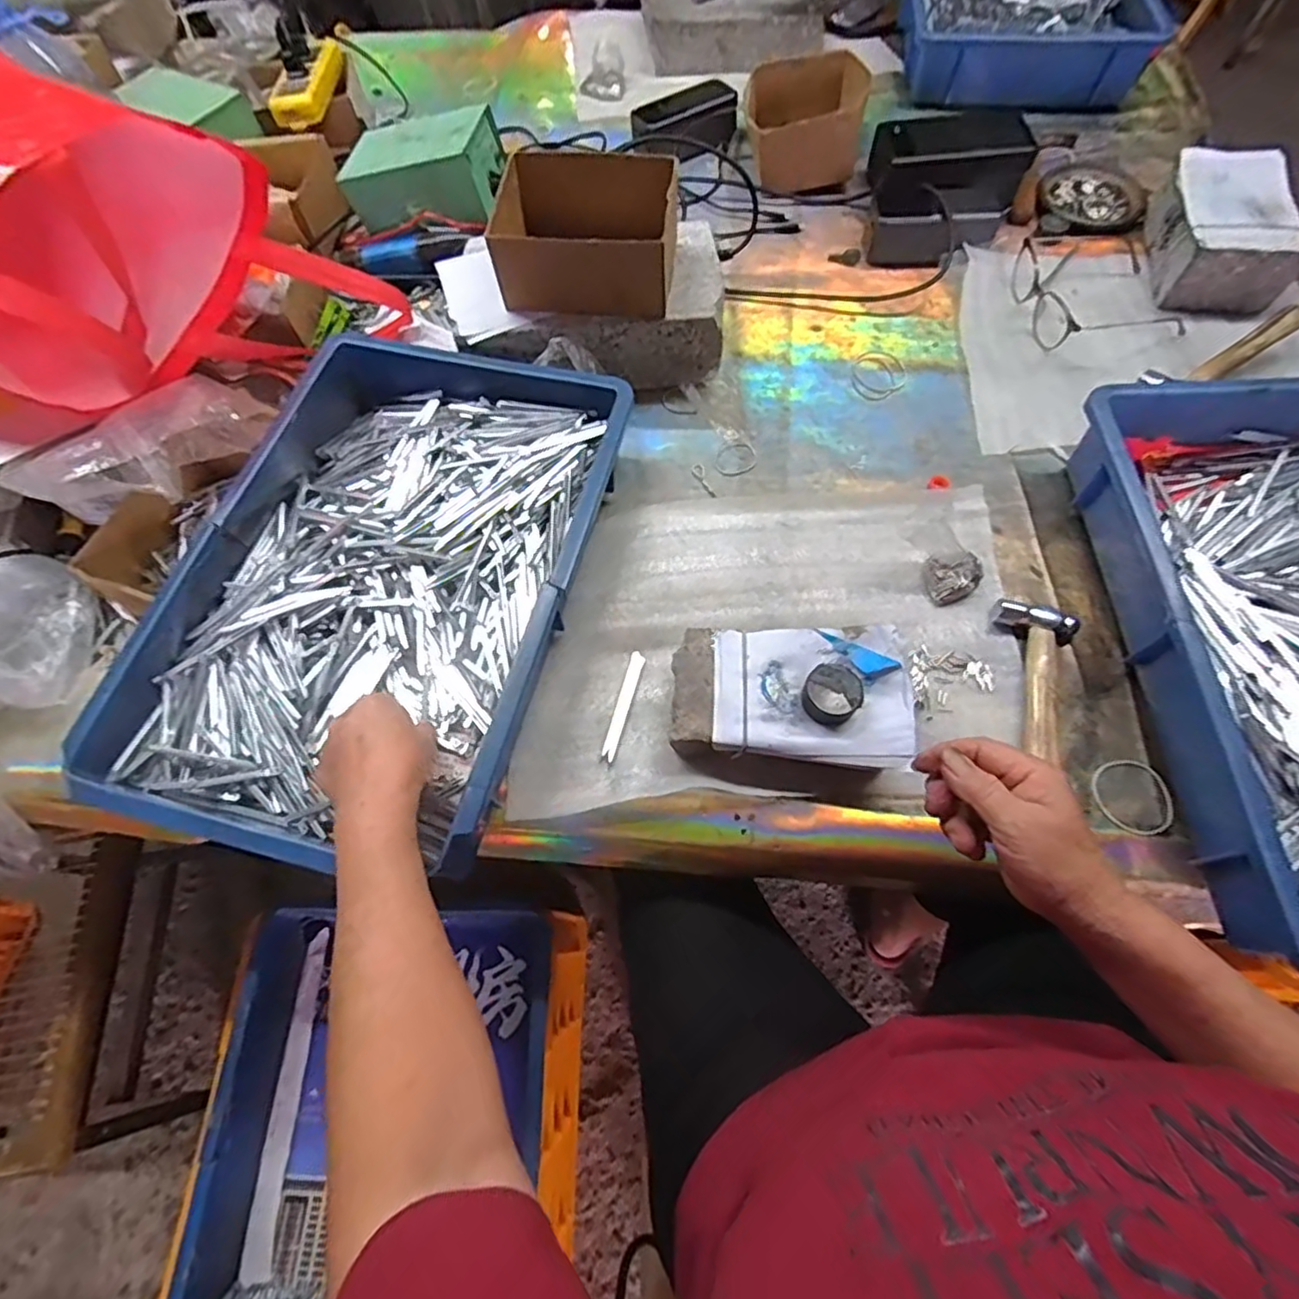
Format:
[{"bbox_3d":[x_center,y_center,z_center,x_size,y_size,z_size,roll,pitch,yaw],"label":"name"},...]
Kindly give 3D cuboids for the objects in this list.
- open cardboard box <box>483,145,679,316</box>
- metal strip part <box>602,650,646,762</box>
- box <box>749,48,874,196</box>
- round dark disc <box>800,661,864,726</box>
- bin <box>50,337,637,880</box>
[{"bbox_3d":[-0.056,-0.372,0.570,0.152,0.071,0.114,2,65,4],"label":"open cardboard box"},{"bbox_3d":[-0.021,0.043,0.506,0.013,0.004,0.090,13,66,9],"label":"metal strip part"},{"bbox_3d":[0.185,-0.627,0.767,0.136,0.075,0.152,4,65,5],"label":"box"},{"bbox_3d":[0.130,0.030,0.448,0.044,0.019,0.039,-34,68,-12],"label":"round dark disc"},{"bbox_3d":[-0.203,-0.056,0.505,0.285,0.069,0.422,14,66,9],"label":"bin"}]

